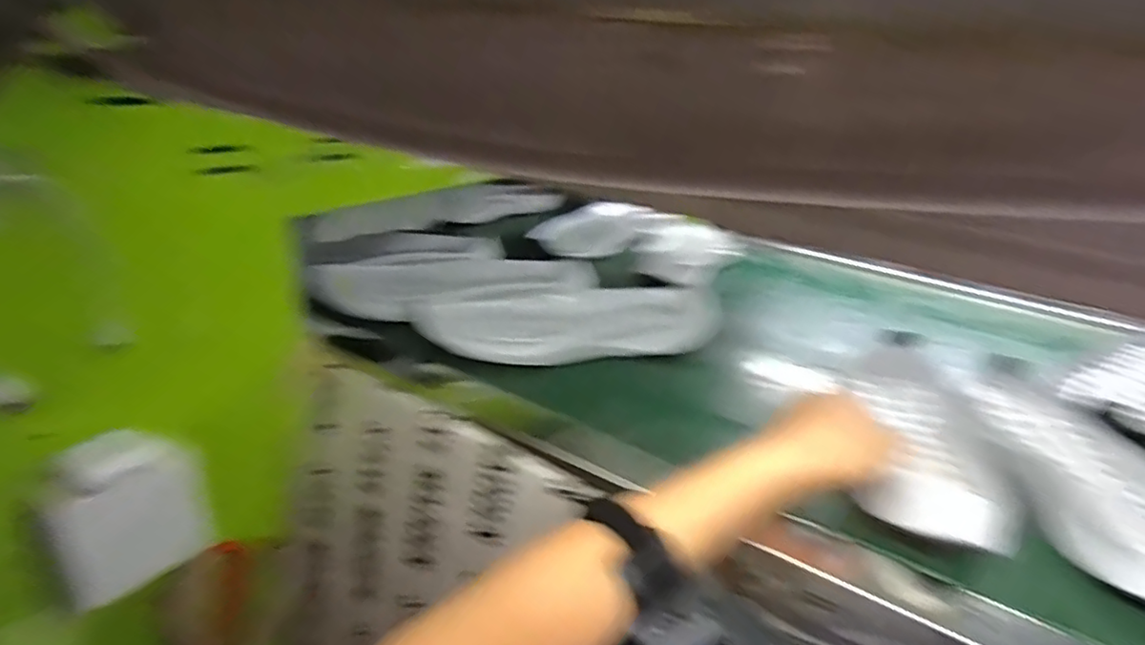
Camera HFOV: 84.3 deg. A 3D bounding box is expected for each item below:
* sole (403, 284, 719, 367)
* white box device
[{"bbox_3d":[0.003,-0.006,0.623,0.294,0.034,0.086,0,24,-15],"label":"sole"},{"bbox_3d":[-0.305,0.135,0.440,0.087,0.117,0.022,-9,28,-34],"label":"white box device"}]

